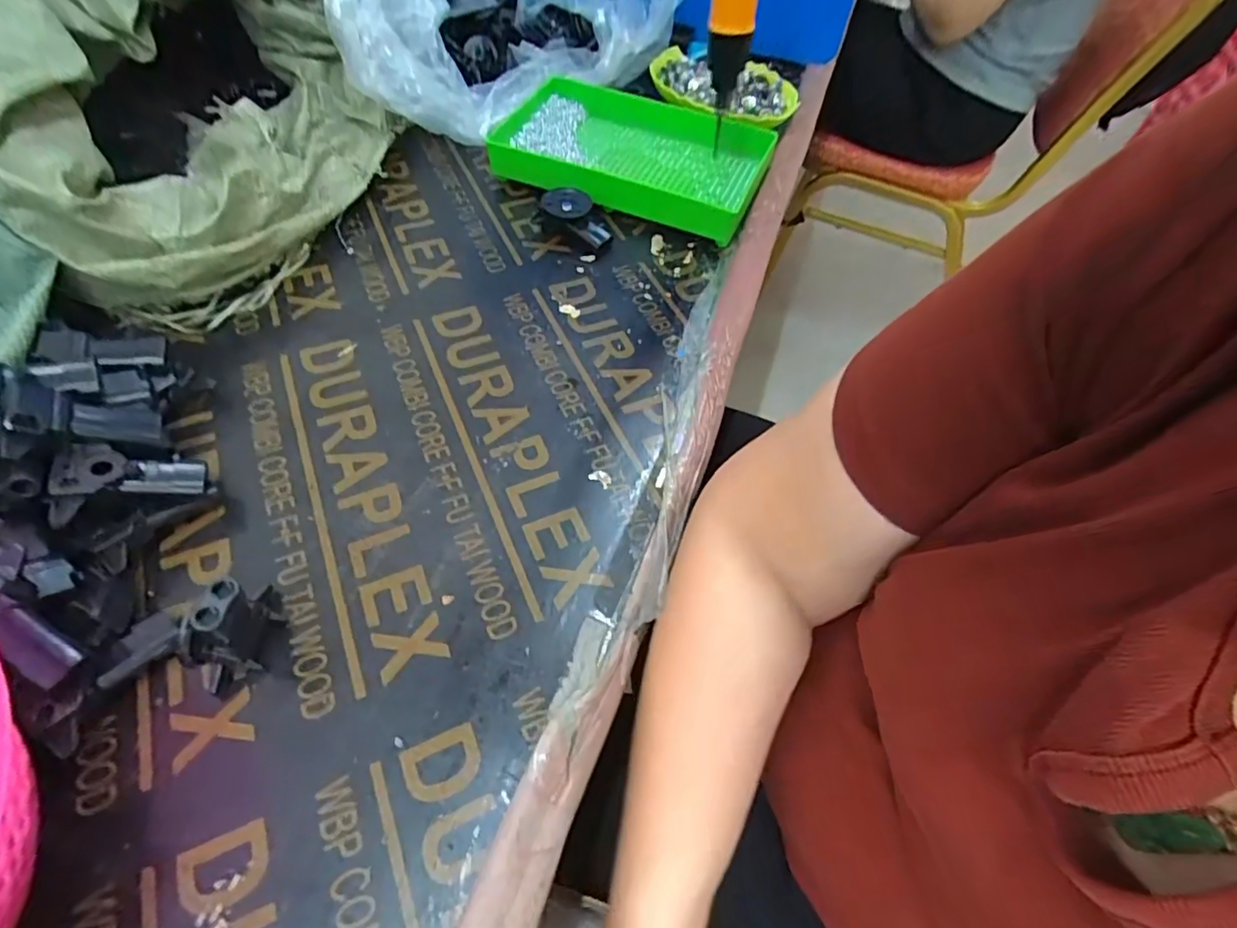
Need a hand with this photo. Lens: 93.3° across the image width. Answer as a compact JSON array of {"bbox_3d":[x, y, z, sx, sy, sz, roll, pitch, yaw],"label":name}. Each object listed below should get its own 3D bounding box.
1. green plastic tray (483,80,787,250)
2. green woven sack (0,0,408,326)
[{"bbox_3d":[0.014,-0.302,0.576,0.247,0.052,0.174,21,57,10],"label":"green plastic tray"},{"bbox_3d":[-0.378,-0.329,0.465,0.366,0.218,0.313,37,61,19],"label":"green woven sack"}]

